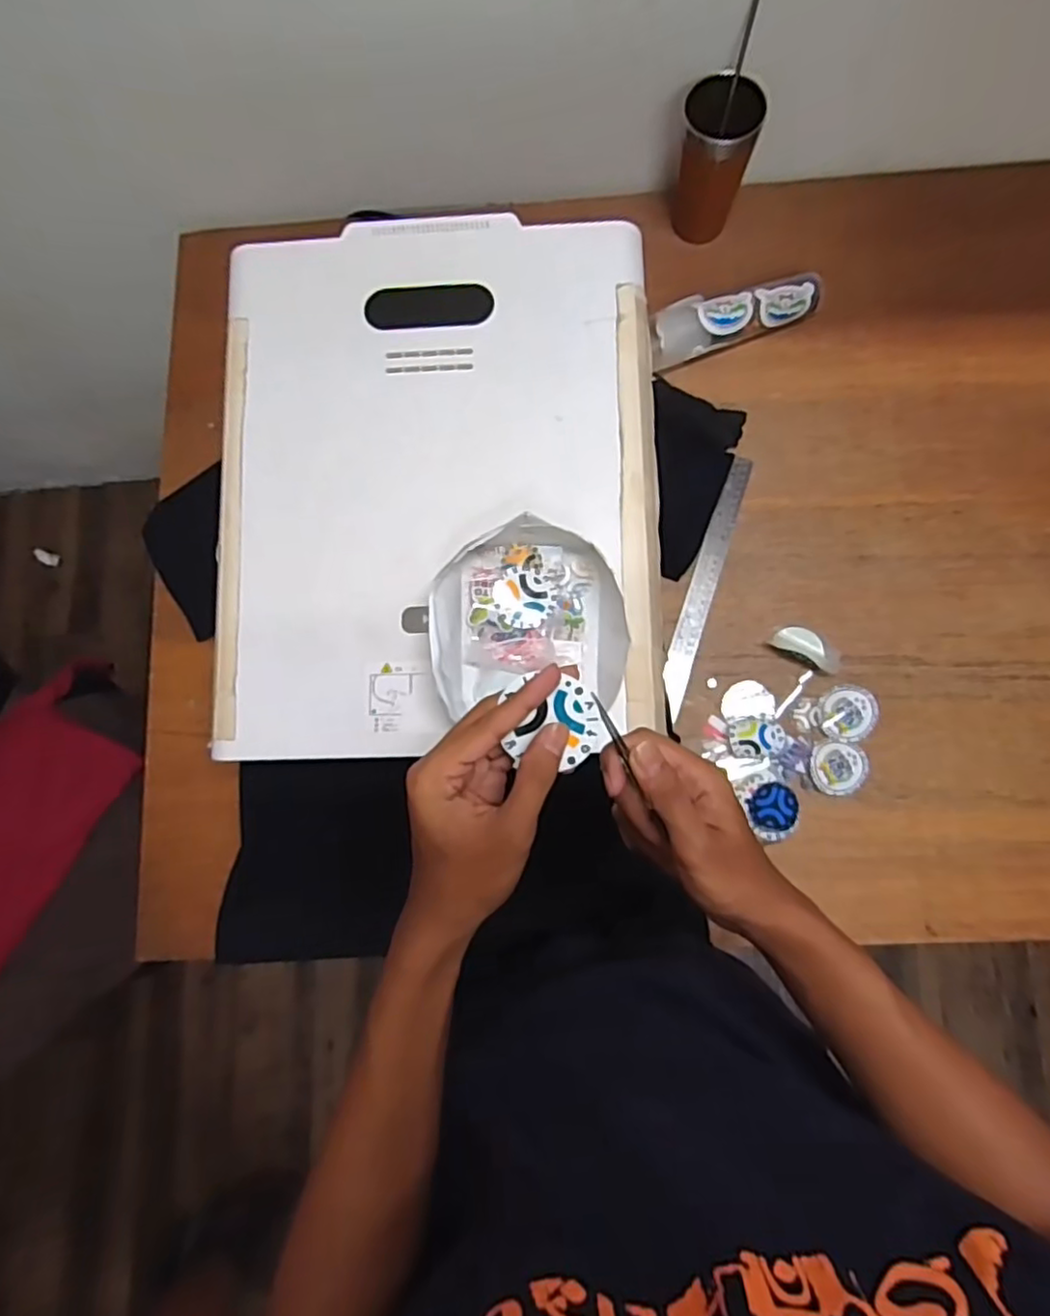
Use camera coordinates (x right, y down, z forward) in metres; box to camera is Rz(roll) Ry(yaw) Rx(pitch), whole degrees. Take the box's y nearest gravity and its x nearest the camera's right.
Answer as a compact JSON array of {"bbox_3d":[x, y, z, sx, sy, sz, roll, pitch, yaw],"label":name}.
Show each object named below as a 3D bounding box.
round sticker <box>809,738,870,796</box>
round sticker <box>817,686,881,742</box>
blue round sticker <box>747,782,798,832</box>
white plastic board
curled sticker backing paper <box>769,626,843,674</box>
[{"bbox_3d":[0.335,0.115,0.703,0.062,0.006,0.057,0,81,2],"label":"round sticker"},{"bbox_3d":[0.348,0.058,0.709,0.061,0.006,0.057,0,81,2],"label":"round sticker"},{"bbox_3d":[0.266,0.157,0.703,0.050,0.005,0.048,0,81,2],"label":"blue round sticker"},{"bbox_3d":[-0.081,-0.170,0.606,0.399,0.022,0.495,-3,81,2],"label":"white plastic board"},{"bbox_3d":[0.310,-0.014,0.720,0.077,0.022,0.039,27,83,6],"label":"curled sticker backing paper"}]

